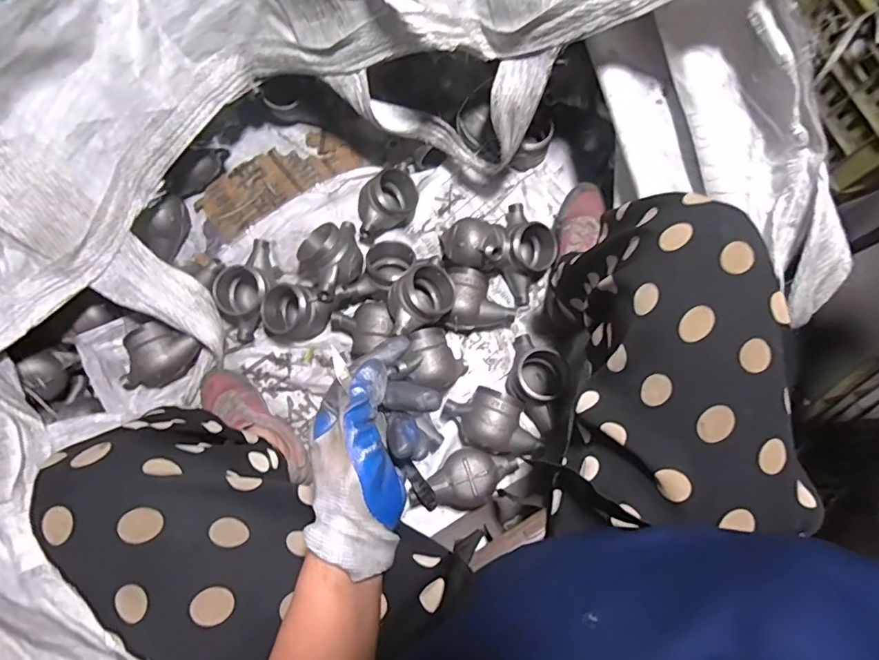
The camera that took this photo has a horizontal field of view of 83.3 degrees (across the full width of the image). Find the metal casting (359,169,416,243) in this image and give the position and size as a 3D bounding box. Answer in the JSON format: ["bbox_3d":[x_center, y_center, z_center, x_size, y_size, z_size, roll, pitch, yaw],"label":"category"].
[{"bbox_3d":[-0.093,-0.205,0.808,0.121,0.076,0.072,-34,78,-6],"label":"metal casting"}]

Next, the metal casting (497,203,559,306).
[{"bbox_3d":[0.139,-0.124,0.806,0.091,0.069,0.148,11,77,4],"label":"metal casting"}]

